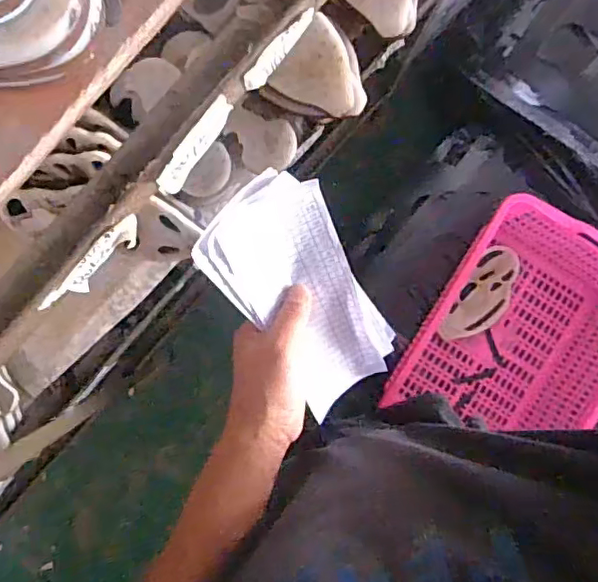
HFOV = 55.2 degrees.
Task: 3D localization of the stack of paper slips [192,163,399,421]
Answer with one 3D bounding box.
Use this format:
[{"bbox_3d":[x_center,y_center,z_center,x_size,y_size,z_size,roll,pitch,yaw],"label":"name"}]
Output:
[{"bbox_3d":[0.010,0.009,0.483,0.106,0.033,0.216,-35,120,-1],"label":"stack of paper slips"}]

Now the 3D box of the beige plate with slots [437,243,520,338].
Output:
[{"bbox_3d":[0.385,0.014,1.186,0.107,0.010,0.215,25,96,-11],"label":"beige plate with slots"}]

